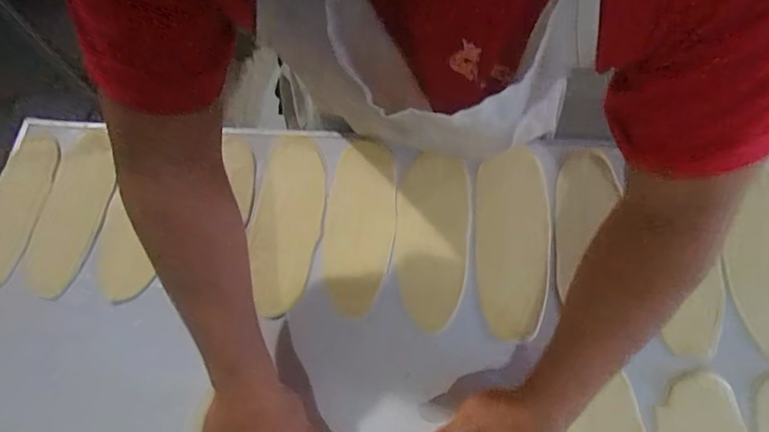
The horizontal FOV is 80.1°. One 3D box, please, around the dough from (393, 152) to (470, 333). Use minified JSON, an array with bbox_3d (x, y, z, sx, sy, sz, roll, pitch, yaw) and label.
[{"bbox_3d":[0.056,0.025,0.552,0.085,0.005,0.210,4,72,5],"label":"dough"}]

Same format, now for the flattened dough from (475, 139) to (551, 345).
[{"bbox_3d":[0.150,0.026,0.540,0.084,0.011,0.229,3,66,7],"label":"flattened dough"}]

